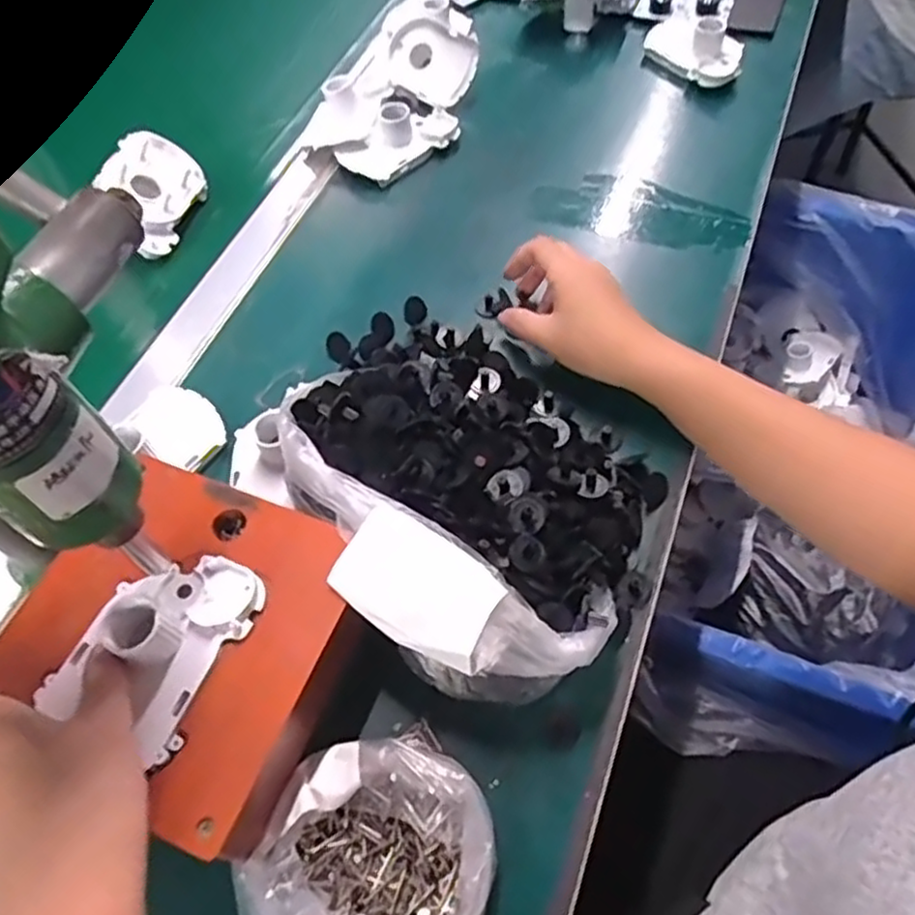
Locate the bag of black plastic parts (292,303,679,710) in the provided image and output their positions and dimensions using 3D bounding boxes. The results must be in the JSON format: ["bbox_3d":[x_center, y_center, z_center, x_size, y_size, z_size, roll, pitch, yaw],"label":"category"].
[{"bbox_3d":[-0.006,0.002,0.409,0.254,0.083,0.194,36,67,23],"label":"bag of black plastic parts"}]

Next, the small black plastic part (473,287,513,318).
[{"bbox_3d":[0.026,-0.111,0.507,0.022,0.016,0.015,-35,62,-16],"label":"small black plastic part"}]

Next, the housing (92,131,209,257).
[{"bbox_3d":[-0.254,-0.211,0.573,0.071,0.040,0.093,32,63,-23],"label":"housing"}]

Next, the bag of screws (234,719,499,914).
[{"bbox_3d":[-0.042,0.185,0.328,0.113,0.031,0.095,-18,59,-6],"label":"bag of screws"}]

